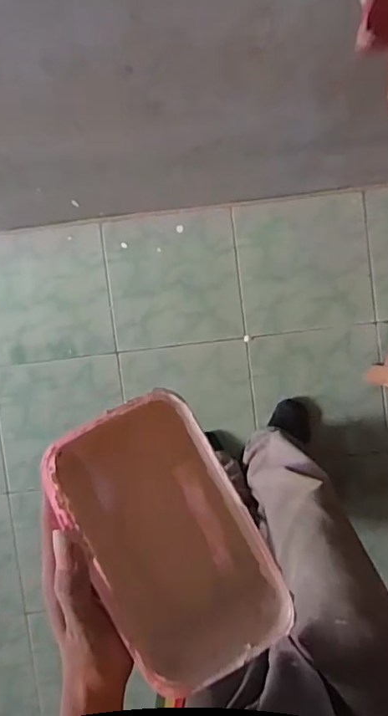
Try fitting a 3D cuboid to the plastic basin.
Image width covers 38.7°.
[{"bbox_3d":[-0.019,0.127,0.401,0.119,0.086,0.194,-29,93,2],"label":"plastic basin"}]

